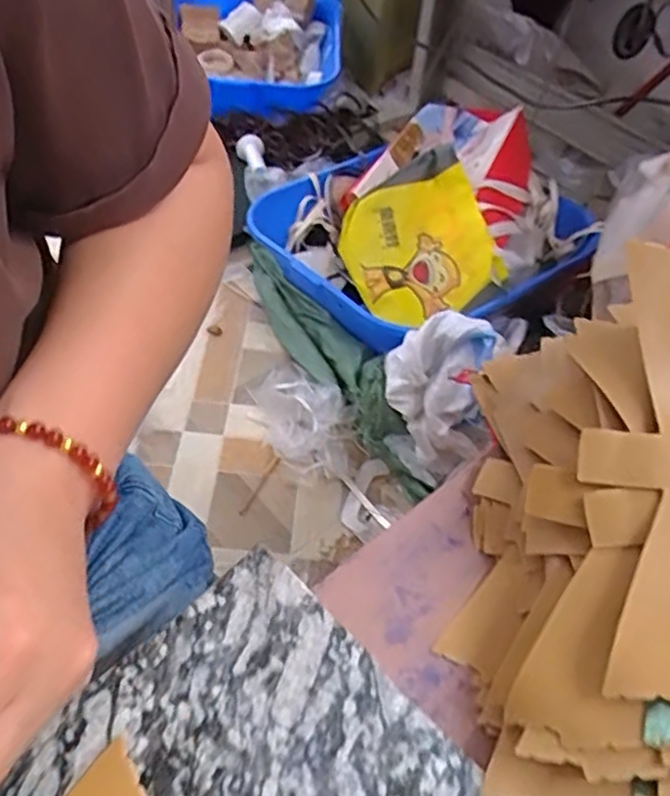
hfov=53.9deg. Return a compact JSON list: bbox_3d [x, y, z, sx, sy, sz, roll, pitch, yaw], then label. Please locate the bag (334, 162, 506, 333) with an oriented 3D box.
[{"bbox_3d":[0.150,-0.277,1.233,0.264,0.046,0.268,-18,79,7],"label":"bag"}]

